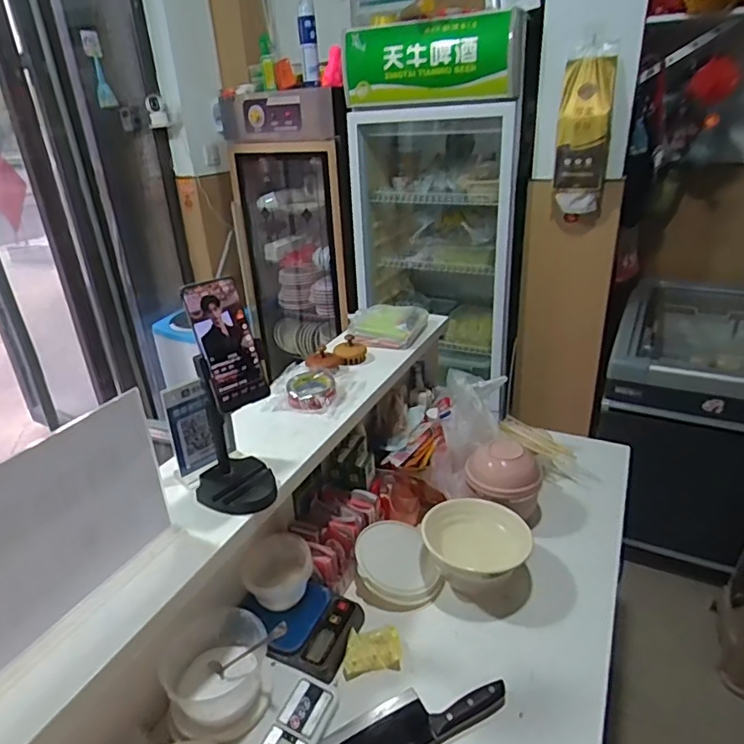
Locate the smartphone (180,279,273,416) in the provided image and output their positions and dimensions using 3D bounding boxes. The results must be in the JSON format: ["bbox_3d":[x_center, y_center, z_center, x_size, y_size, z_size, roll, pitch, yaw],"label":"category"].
[{"bbox_3d":[-0.180,-0.034,0.675,0.071,0.161,0.011,-25,15,-36],"label":"smartphone"}]

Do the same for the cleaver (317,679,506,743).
[{"bbox_3d":[0.047,0.496,0.761,0.293,0.025,0.087,-14,28,-23],"label":"cleaver"}]

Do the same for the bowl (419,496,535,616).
[{"bbox_3d":[0.194,0.323,0.987,0.186,0.119,0.174,-2,26,1],"label":"bowl"}]

